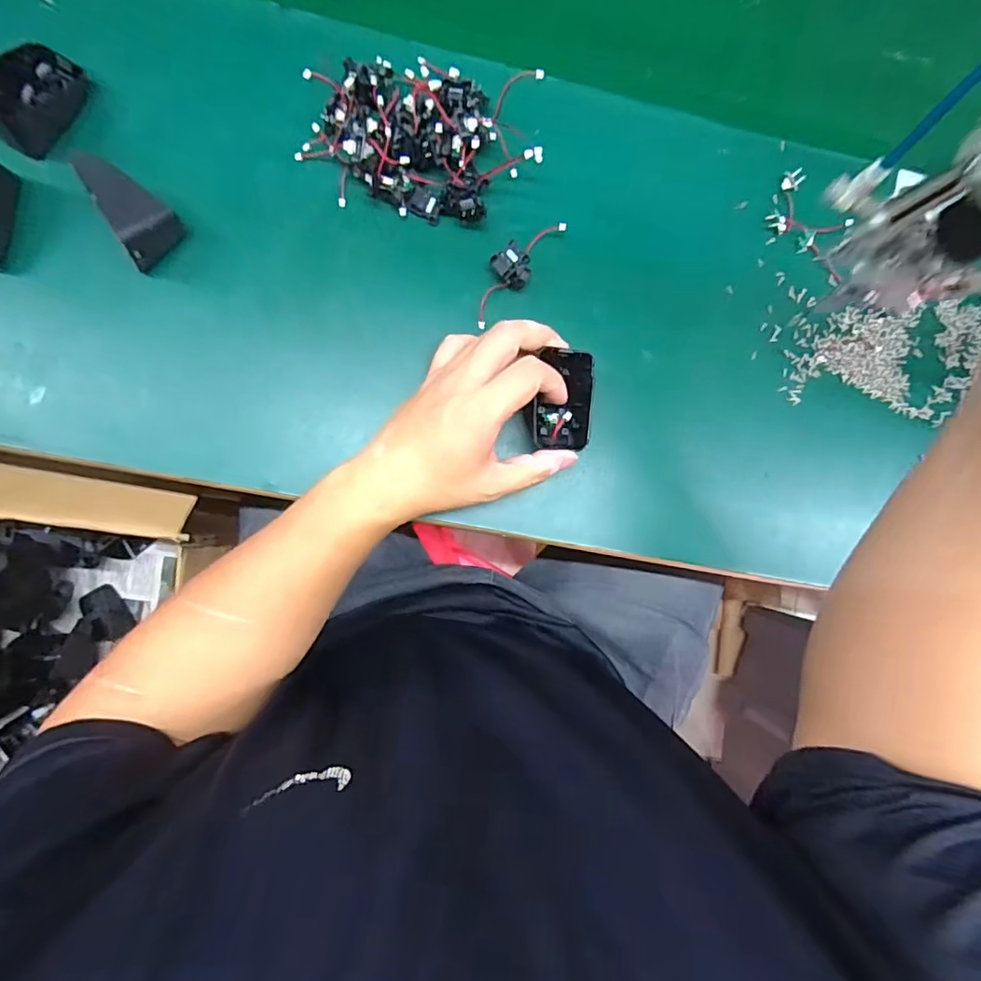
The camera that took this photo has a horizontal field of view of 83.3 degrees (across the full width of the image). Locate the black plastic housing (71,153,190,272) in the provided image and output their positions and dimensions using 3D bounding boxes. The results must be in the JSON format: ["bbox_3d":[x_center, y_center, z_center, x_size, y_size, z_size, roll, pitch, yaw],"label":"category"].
[{"bbox_3d":[-0.242,-0.191,0.370,0.039,0.033,0.064,-38,93,-5],"label":"black plastic housing"}]

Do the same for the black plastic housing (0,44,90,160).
[{"bbox_3d":[-0.308,-0.267,0.364,0.044,0.040,0.070,39,86,-4],"label":"black plastic housing"}]

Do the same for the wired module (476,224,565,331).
[{"bbox_3d":[0.017,-0.165,0.404,0.028,0.013,0.094,44,86,-4],"label":"wired module"}]

